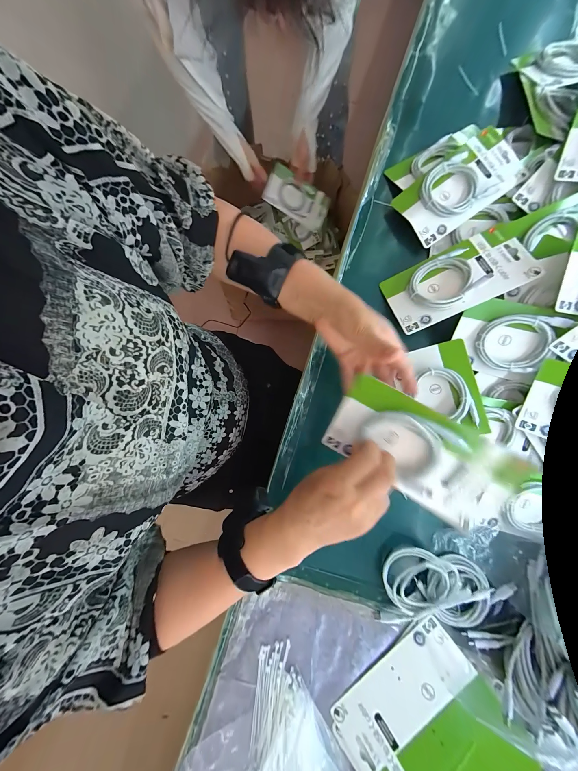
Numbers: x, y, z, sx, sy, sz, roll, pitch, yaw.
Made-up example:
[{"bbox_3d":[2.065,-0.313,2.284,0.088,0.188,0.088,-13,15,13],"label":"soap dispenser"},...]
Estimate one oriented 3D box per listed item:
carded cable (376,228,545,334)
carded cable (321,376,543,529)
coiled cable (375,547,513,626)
[{"bbox_3d":[0.239,-0.155,0.357,0.179,0.018,0.101,-24,72,14],"label":"carded cable"},{"bbox_3d":[0.133,0.071,0.264,0.178,0.027,0.100,32,118,13],"label":"carded cable"},{"bbox_3d":[0.213,0.273,0.327,0.174,0.032,0.094,5,84,-5],"label":"coiled cable"}]

